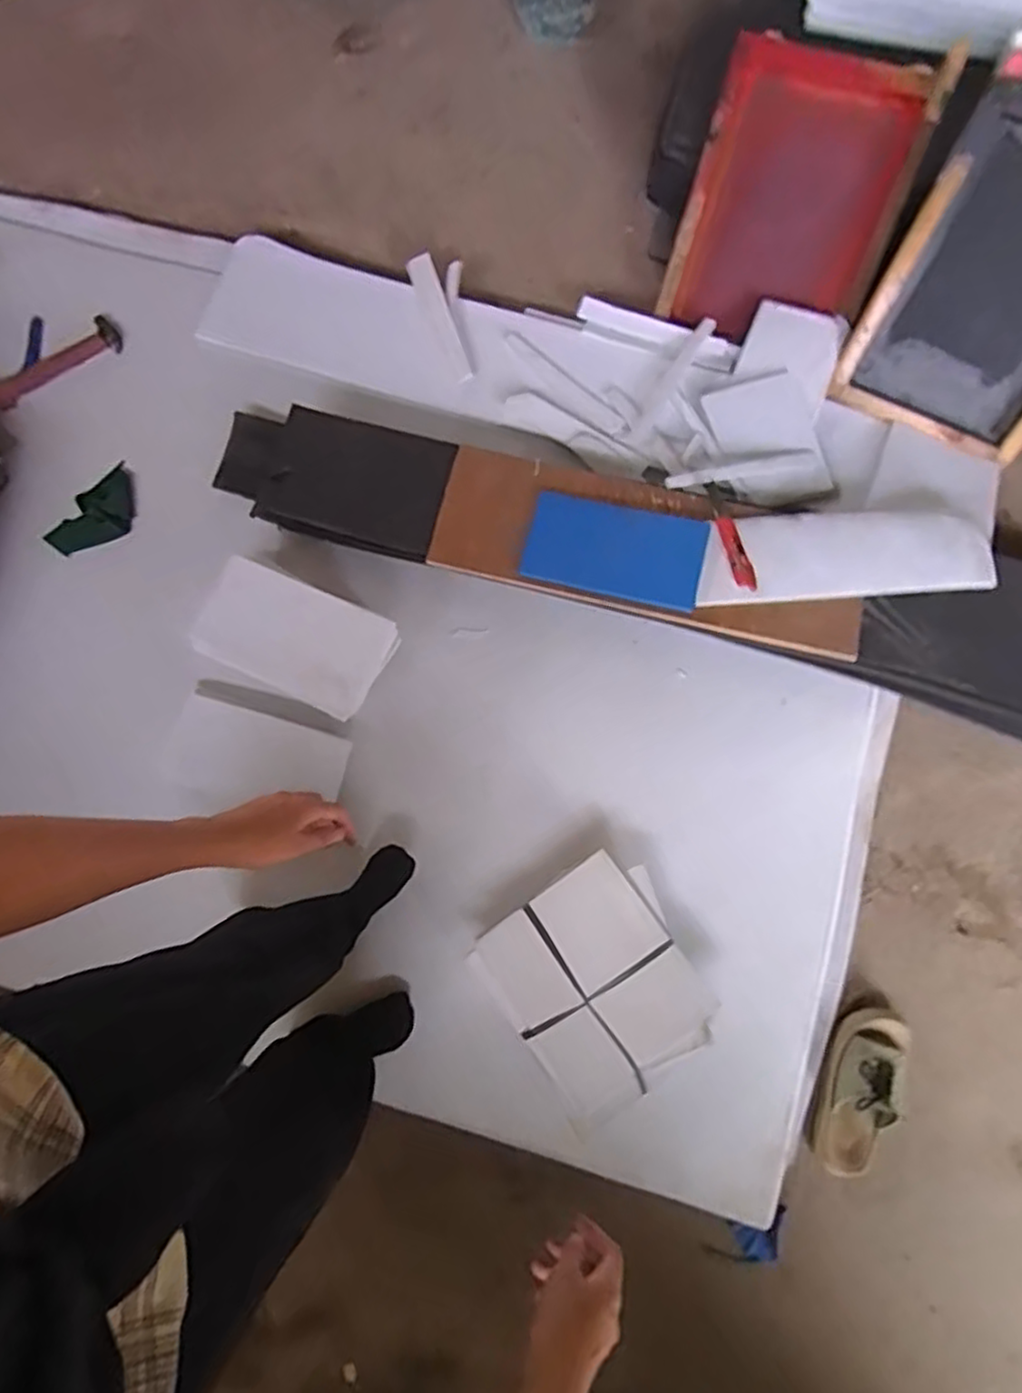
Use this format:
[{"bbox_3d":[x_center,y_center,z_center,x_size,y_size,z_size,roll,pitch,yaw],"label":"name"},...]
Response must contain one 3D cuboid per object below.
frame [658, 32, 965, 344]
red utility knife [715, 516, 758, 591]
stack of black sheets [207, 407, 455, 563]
[{"bbox_3d":[0.505,-0.885,1.243,0.363,0.049,0.452,15,113,1],"label":"frame"},{"bbox_3d":[0.362,-0.230,1.117,0.033,0.012,0.130,-17,79,-3],"label":"red utility knife"},{"bbox_3d":[-0.316,-0.376,1.204,0.405,0.058,0.206,14,79,3],"label":"stack of black sheets"}]

